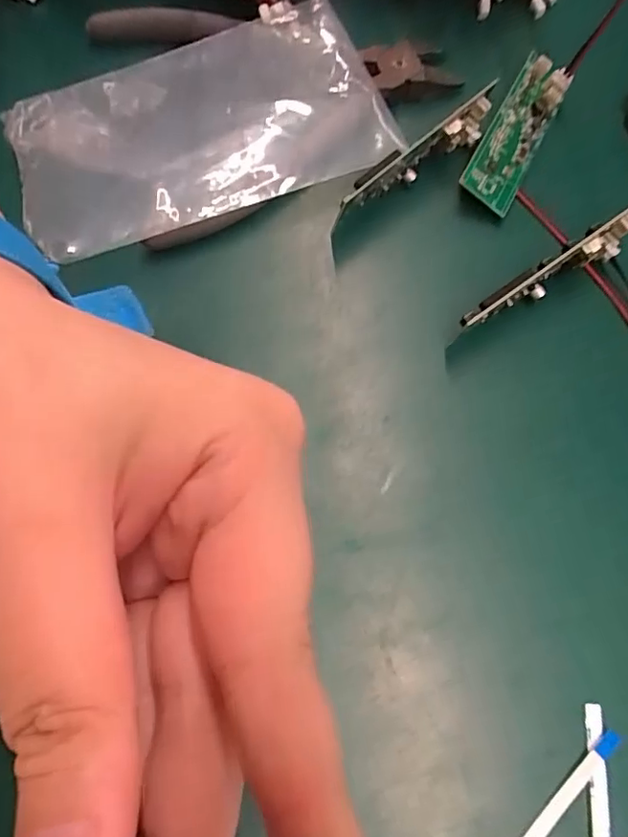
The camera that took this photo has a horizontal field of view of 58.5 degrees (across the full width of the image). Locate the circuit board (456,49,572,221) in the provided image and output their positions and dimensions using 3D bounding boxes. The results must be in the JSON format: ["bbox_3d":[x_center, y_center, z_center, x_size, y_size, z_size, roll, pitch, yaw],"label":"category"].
[{"bbox_3d":[0.080,-0.113,0.219,0.022,0.006,0.073,33,73,-10],"label":"circuit board"}]

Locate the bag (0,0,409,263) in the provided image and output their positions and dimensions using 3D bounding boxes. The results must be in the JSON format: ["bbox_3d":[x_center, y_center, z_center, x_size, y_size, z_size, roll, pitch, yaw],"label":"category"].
[{"bbox_3d":[-0.043,-0.108,0.211,0.136,0.017,0.075,-24,74,-12],"label":"bag"}]

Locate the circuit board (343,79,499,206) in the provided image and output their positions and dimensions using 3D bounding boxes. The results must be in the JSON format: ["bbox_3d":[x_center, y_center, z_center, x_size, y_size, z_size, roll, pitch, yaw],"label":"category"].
[{"bbox_3d":[0.039,-0.097,0.207,0.073,0.019,0.007,-38,77,-15],"label":"circuit board"}]

